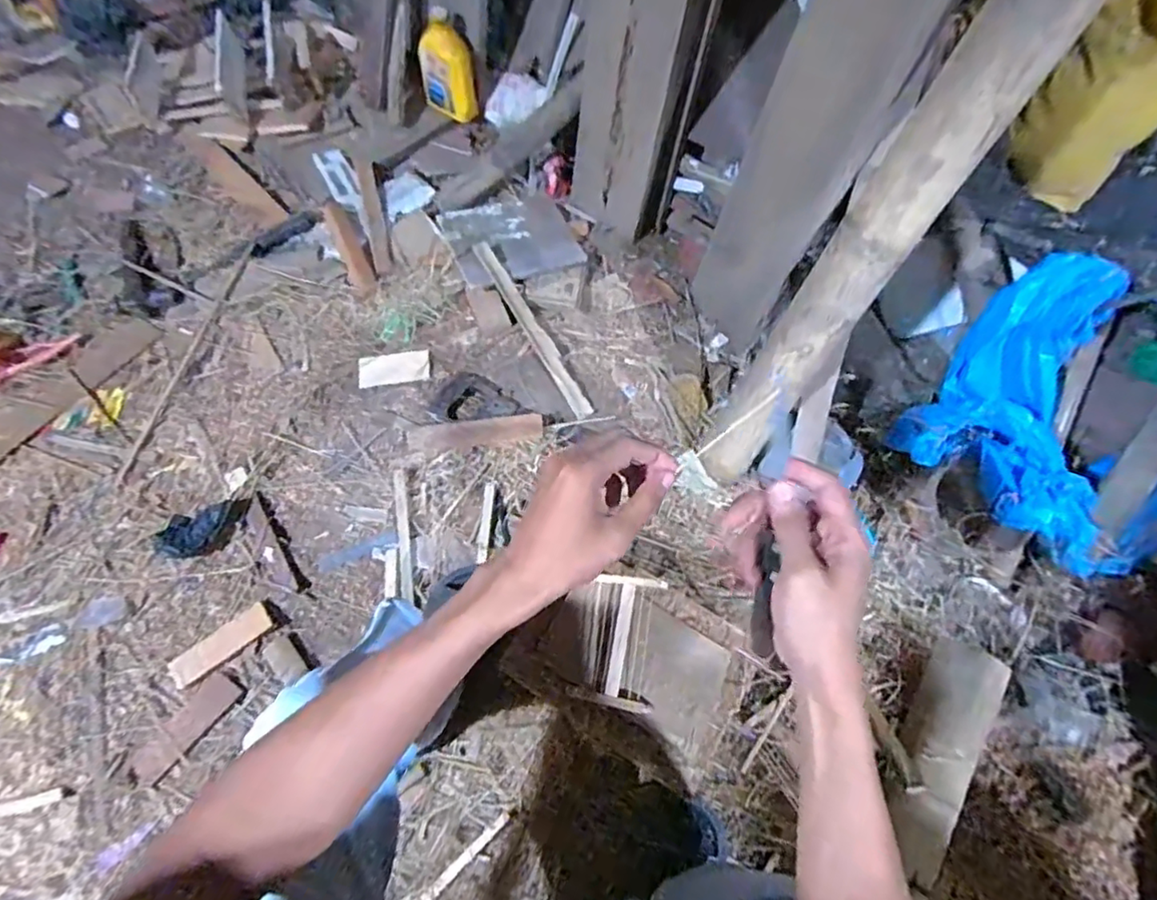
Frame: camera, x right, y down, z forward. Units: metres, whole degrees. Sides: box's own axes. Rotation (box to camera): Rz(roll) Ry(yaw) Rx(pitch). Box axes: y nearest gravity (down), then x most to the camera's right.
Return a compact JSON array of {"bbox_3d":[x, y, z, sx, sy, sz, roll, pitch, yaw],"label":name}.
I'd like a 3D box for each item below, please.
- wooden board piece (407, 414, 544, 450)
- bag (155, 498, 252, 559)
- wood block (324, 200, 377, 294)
[{"bbox_3d":[-0.173,-0.033,1.012,0.224,0.011,0.047,-6,64,-6],"label":"wooden board piece"},{"bbox_3d":[-0.567,0.122,0.913,0.127,0.021,0.072,-18,66,-12],"label":"bag"},{"bbox_3d":[-0.434,-0.381,1.136,0.042,0.021,0.221,-22,67,-14],"label":"wood block"}]

